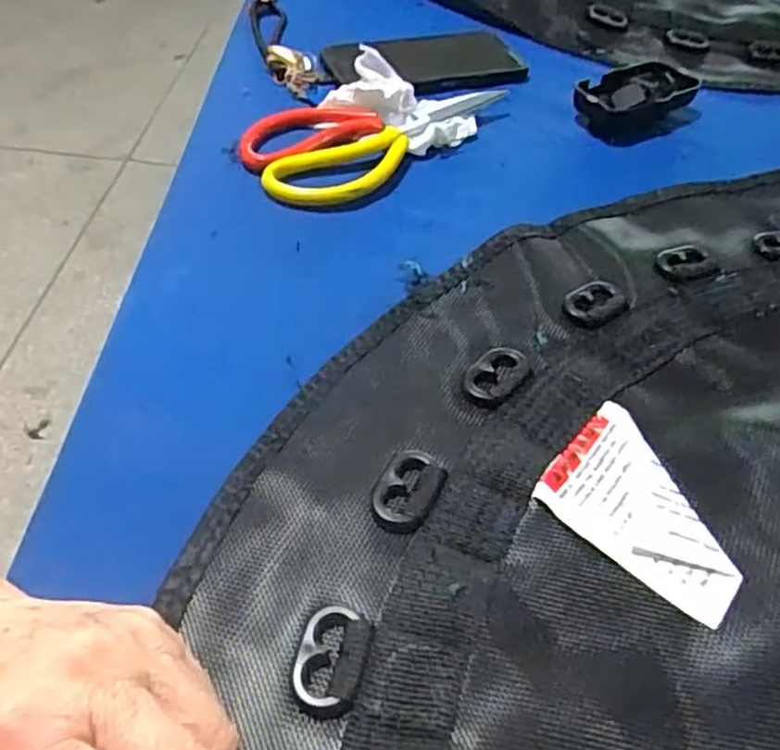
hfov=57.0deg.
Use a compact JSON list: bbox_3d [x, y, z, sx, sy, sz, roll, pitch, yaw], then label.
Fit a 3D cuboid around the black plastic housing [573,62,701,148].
[{"bbox_3d":[0.198,-0.220,0.575,0.106,0.028,0.063,-28,56,-26],"label":"black plastic housing"}]

